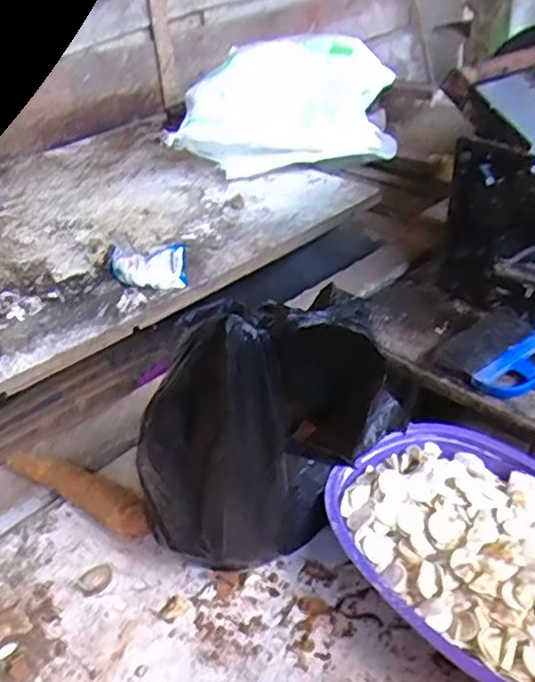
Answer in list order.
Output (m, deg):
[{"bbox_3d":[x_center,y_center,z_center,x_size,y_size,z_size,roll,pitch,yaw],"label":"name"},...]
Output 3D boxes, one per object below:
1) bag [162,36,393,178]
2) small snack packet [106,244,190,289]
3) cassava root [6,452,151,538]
[{"bbox_3d":[0.054,-0.541,1.457,0.526,0.205,0.344,-10,31,-8],"label":"bag"},{"bbox_3d":[-0.192,-0.112,1.047,0.134,0.071,0.049,0,31,8],"label":"small snack packet"},{"bbox_3d":[-0.200,0.164,0.721,0.202,0.043,0.046,19,41,30],"label":"cassava root"}]

